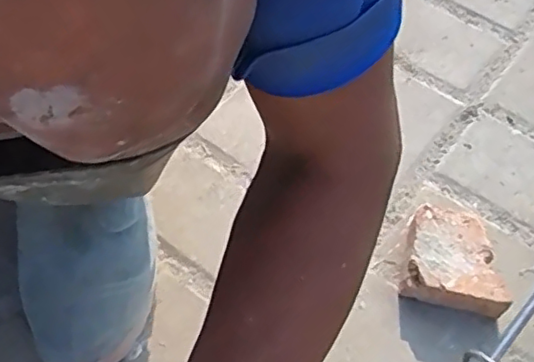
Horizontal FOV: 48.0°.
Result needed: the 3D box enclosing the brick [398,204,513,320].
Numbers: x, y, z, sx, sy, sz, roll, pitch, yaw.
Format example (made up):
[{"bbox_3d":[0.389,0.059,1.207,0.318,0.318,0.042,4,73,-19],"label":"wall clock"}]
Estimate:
[{"bbox_3d":[0.160,0.069,0.513,0.078,0.041,0.078,11,60,8],"label":"brick"}]

